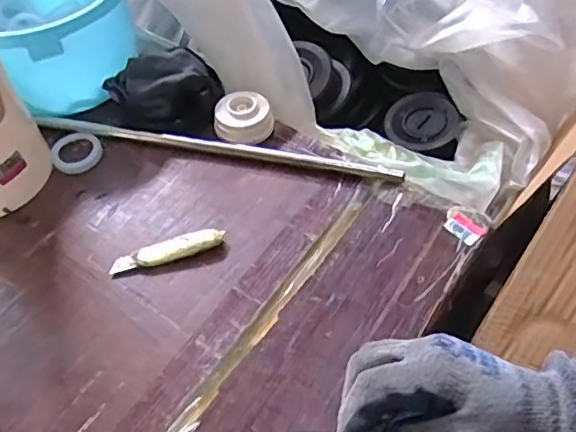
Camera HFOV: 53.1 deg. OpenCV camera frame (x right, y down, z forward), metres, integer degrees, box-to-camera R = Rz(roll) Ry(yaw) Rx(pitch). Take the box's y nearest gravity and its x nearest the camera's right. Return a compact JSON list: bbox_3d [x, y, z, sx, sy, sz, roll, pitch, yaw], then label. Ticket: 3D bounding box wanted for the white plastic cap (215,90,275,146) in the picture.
[{"bbox_3d":[-0.051,-0.115,0.665,0.066,0.028,0.061,-2,51,2],"label":"white plastic cap"}]

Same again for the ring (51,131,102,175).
[{"bbox_3d":[-0.244,-0.074,0.668,0.057,0.009,0.064,-22,53,-14],"label":"ring"}]

